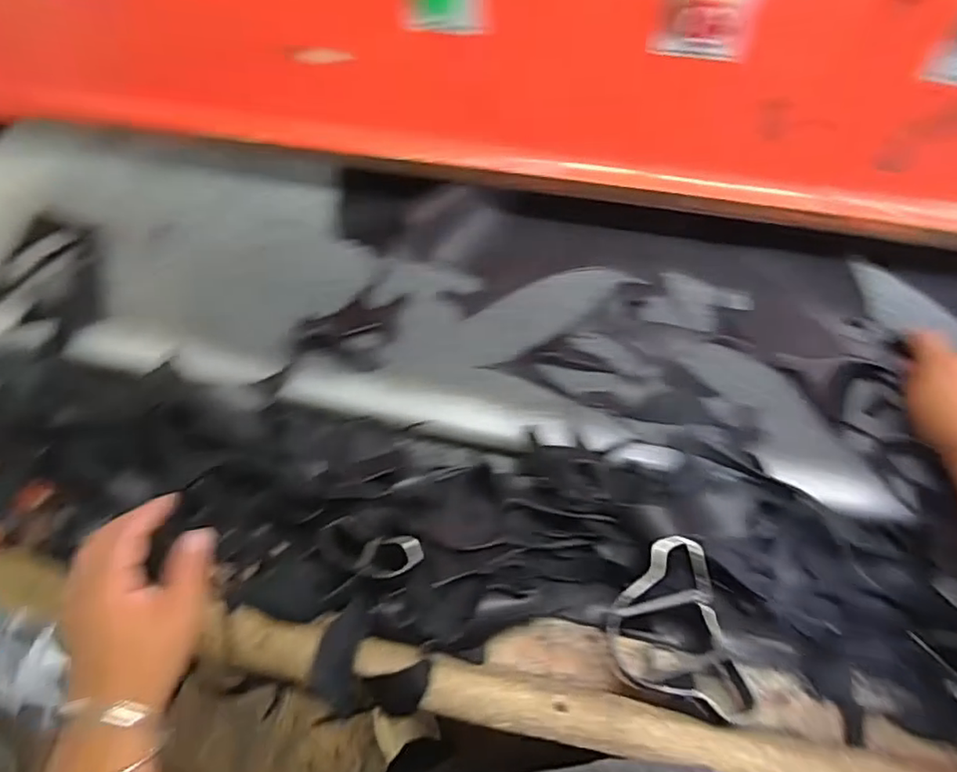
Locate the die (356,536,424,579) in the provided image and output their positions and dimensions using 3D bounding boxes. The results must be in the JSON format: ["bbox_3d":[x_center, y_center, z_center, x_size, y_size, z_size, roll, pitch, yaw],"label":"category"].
[{"bbox_3d":[-0.071,0.141,0.497,0.052,0.026,0.031,-6,64,-5],"label":"die"}]

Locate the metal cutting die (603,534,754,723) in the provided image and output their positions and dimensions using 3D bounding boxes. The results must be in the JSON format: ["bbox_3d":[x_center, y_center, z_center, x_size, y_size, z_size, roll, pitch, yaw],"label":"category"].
[{"bbox_3d":[0.153,0.196,0.476,0.095,0.030,0.135,-16,65,-9],"label":"metal cutting die"}]

